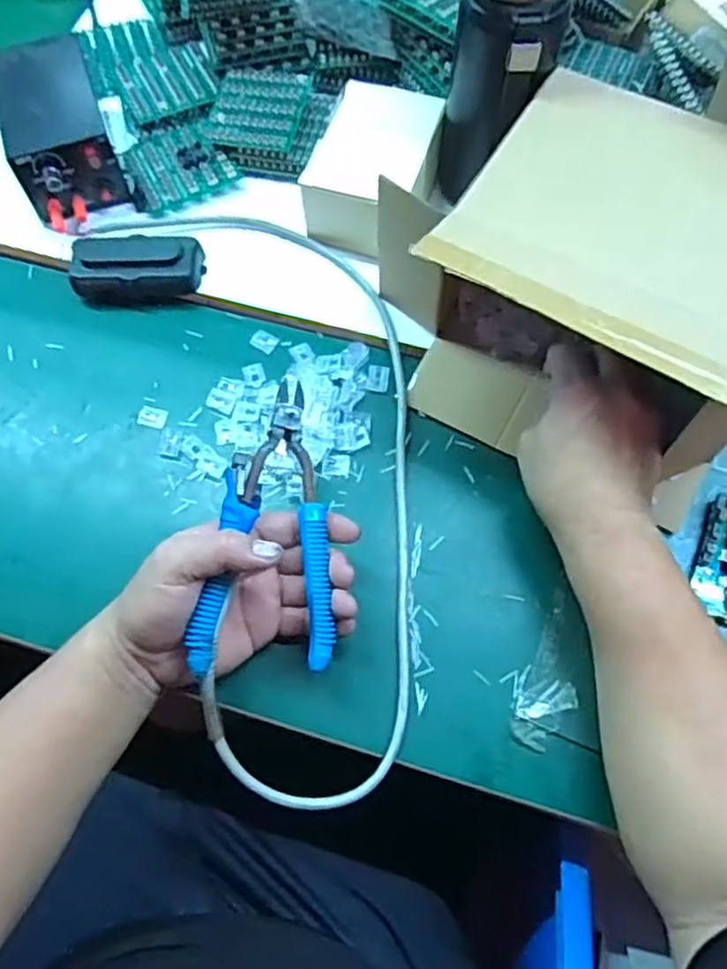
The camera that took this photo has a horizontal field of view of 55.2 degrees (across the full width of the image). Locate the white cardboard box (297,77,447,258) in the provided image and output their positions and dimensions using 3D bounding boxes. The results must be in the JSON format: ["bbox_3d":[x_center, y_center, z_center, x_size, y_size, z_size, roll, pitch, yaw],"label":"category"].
[{"bbox_3d":[0.013,-0.258,0.581,0.094,0.066,0.127,17,67,7],"label":"white cardboard box"}]

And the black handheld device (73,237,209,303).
[{"bbox_3d":[-0.188,-0.177,0.582,0.106,0.034,0.053,-1,66,2],"label":"black handheld device"}]

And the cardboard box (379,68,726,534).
[{"bbox_3d":[0.159,-0.149,0.492,0.268,0.145,0.219,26,69,13],"label":"cardboard box"}]

